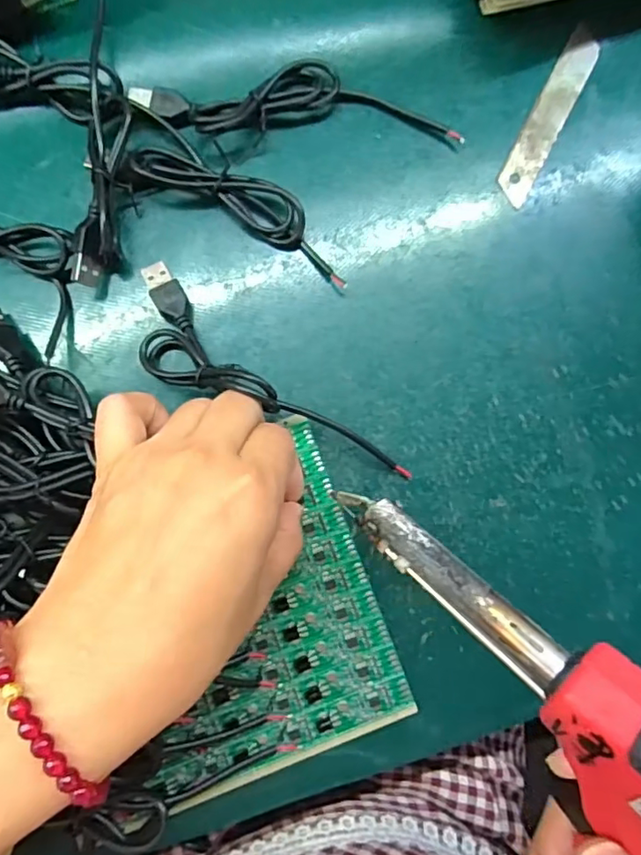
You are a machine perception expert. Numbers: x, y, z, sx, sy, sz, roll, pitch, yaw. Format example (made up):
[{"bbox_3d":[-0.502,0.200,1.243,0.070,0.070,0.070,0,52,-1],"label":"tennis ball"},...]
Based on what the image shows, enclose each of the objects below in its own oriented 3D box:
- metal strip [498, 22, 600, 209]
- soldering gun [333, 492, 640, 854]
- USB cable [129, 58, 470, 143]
[{"bbox_3d":[0.115,-0.156,0.286,0.017,0.004,0.097,27,84,1],"label":"metal strip"},{"bbox_3d":[0.074,0.085,0.195,0.046,0.043,0.173,-45,61,-5],"label":"soldering gun"},{"bbox_3d":[-0.012,-0.158,0.277,0.153,0.014,0.038,-3,84,-2],"label":"USB cable"}]

